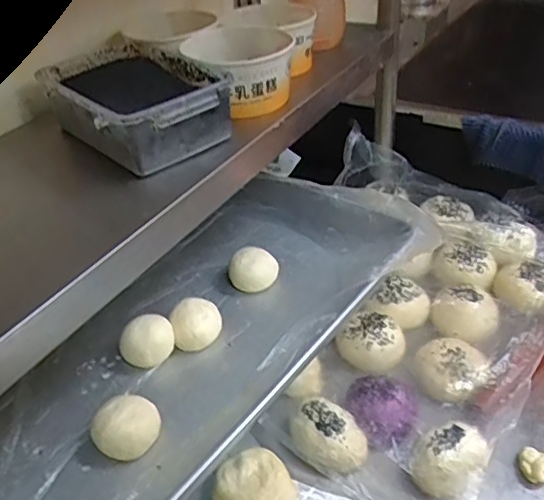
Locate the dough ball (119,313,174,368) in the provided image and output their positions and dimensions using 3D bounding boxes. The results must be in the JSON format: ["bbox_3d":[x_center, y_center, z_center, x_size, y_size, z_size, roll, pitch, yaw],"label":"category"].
[{"bbox_3d":[-0.122,0.094,0.555,0.052,0.045,0.041,-17,38,-16],"label":"dough ball"}]

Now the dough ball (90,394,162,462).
[{"bbox_3d":[-0.123,0.155,0.482,0.055,0.039,0.051,-3,36,2],"label":"dough ball"}]

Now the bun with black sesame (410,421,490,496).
[{"bbox_3d":[0.182,0.212,0.566,0.073,0.038,0.053,-28,44,-27],"label":"bun with black sesame"}]

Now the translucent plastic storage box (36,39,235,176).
[{"bbox_3d":[-0.150,-0.165,0.619,0.140,0.064,0.226,-27,42,-27],"label":"translucent plastic storage box"}]

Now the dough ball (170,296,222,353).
[{"bbox_3d":[-0.077,0.078,0.580,0.048,0.042,0.043,-10,37,-8],"label":"dough ball"}]

